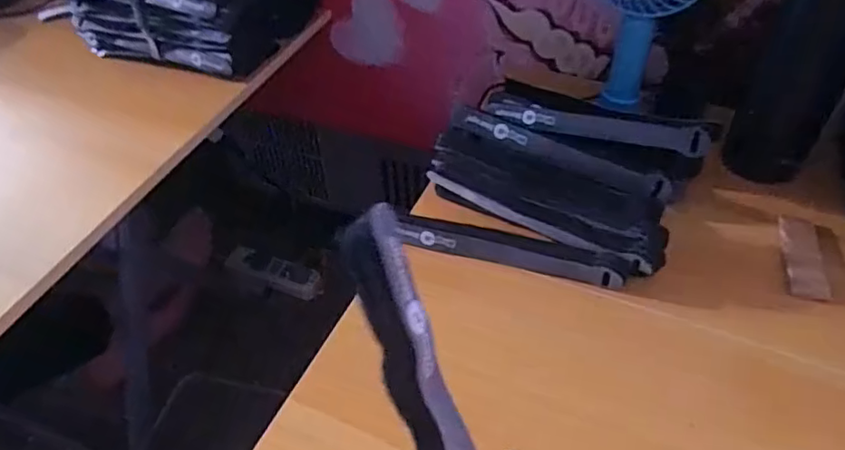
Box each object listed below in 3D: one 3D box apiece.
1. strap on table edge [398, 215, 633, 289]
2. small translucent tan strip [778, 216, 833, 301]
[{"bbox_3d":[0.071,0.021,0.487,0.180,0.024,0.030,11,48,14],"label":"strap on table edge"},{"bbox_3d":[0.313,0.025,0.488,0.029,0.007,0.086,11,48,13],"label":"small translucent tan strip"}]

